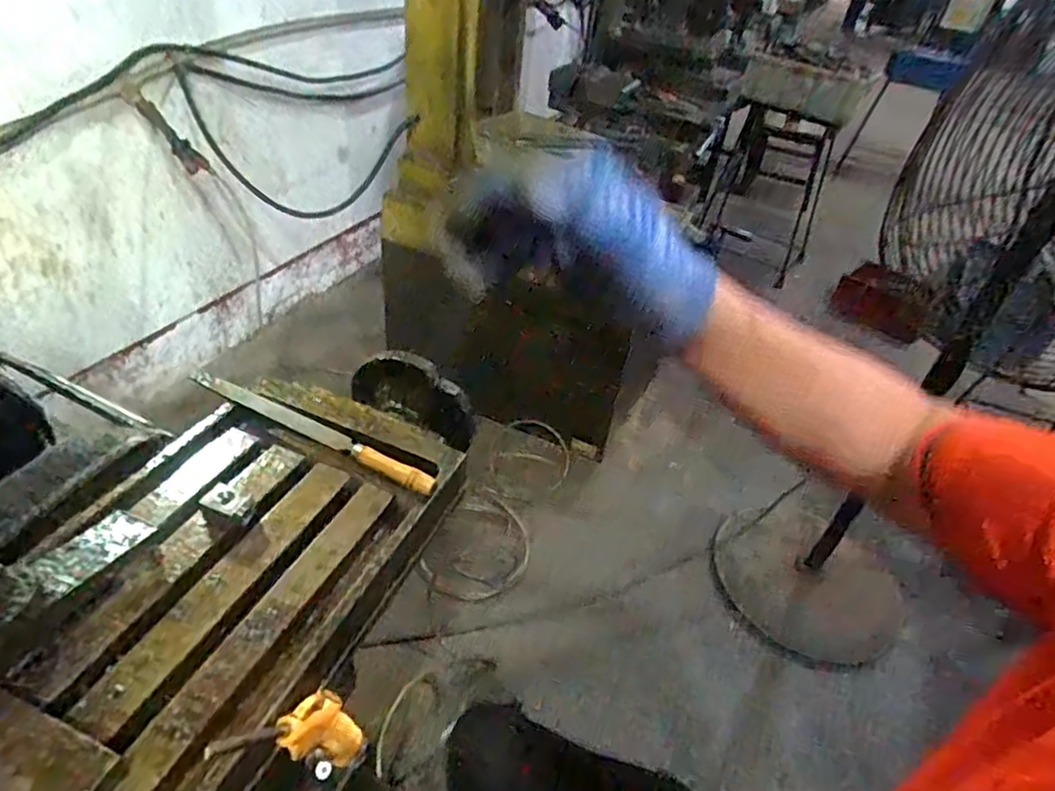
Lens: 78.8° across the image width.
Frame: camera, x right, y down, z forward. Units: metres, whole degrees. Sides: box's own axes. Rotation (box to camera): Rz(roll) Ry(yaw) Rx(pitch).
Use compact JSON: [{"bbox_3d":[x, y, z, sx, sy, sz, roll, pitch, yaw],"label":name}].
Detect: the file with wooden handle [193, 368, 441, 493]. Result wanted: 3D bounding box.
[{"bbox_3d":[-0.207,0.026,0.601,0.288,0.017,0.019,23,42,19],"label":"file with wooden handle"}]

